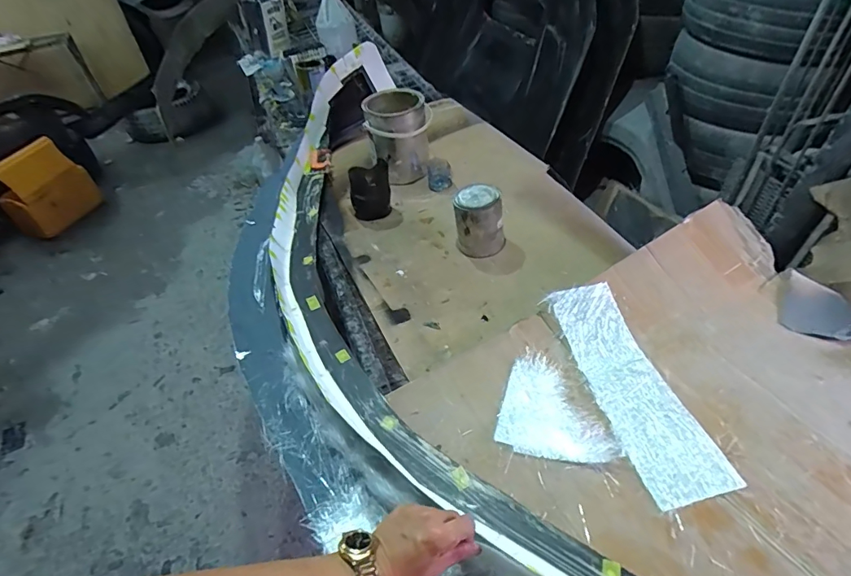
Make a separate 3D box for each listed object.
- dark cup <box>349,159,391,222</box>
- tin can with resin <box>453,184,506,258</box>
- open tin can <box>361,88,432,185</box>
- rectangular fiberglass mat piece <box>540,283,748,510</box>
[{"bbox_3d":[-0.138,-0.249,1.164,0.102,0.104,0.098,-5,46,2],"label":"dark cup"},{"bbox_3d":[0.119,-0.148,1.014,0.112,0.123,0.093,1,47,7],"label":"tin can with resin"},{"bbox_3d":[-0.070,-0.422,1.273,0.166,0.184,0.177,-3,46,3],"label":"open tin can"},{"bbox_3d":[0.321,0.145,0.730,0.121,0.039,0.370,-14,46,-7],"label":"rectangular fiberglass mat piece"}]

